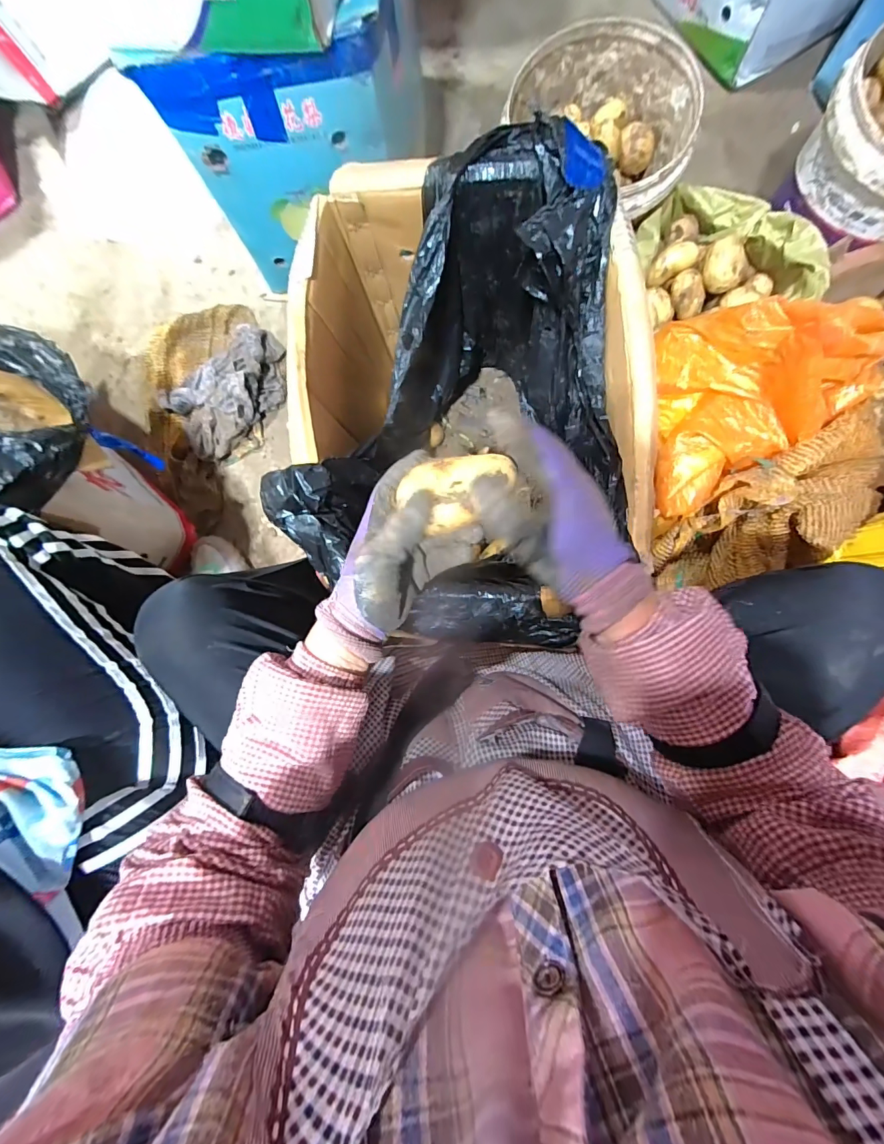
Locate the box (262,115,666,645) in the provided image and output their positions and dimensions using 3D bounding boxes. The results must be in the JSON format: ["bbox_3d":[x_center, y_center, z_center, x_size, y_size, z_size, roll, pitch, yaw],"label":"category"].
[{"bbox_3d":[0.035,-0.183,0.593,0.370,0.382,0.523,0,86,5],"label":"box"}]

